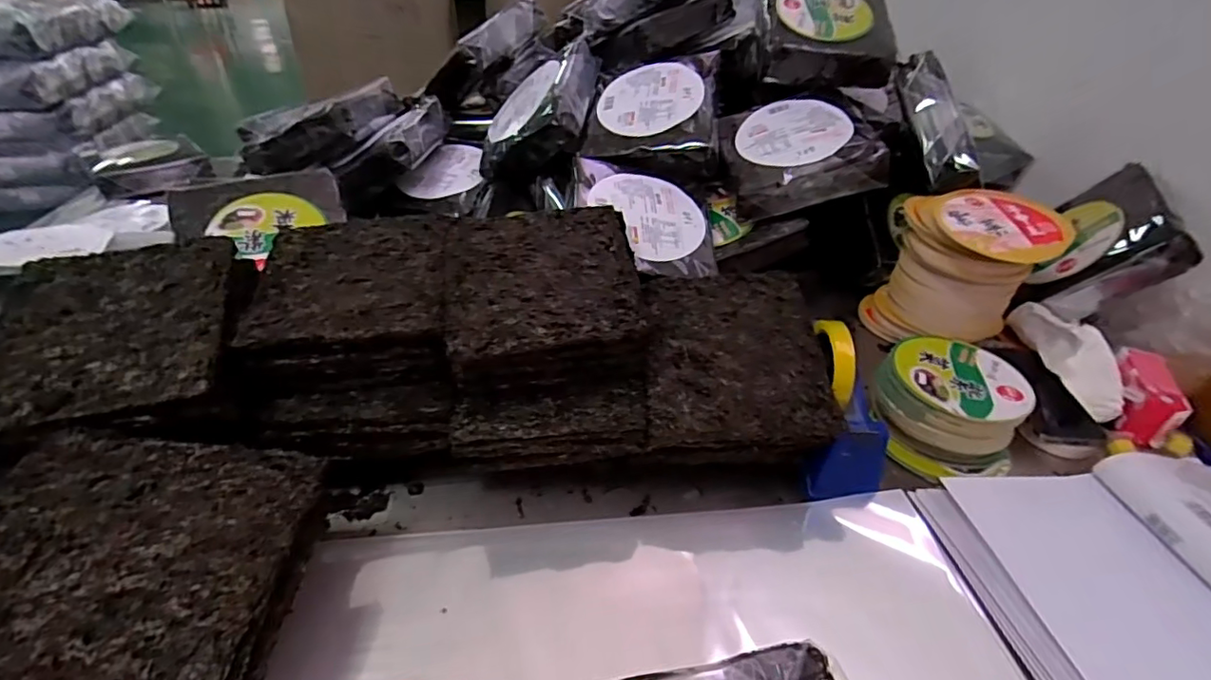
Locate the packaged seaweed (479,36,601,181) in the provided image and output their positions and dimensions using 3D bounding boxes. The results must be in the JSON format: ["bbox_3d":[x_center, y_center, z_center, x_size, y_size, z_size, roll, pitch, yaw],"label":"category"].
[{"bbox_3d":[-0.107,-0.347,0.884,0.183,0.068,0.257,-21,51,32],"label":"packaged seaweed"}]

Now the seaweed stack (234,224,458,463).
[{"bbox_3d":[-0.245,-0.010,0.586,0.173,0.138,0.217,-4,36,-8],"label":"seaweed stack"}]

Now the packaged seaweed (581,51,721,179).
[{"bbox_3d":[0.071,-0.333,0.823,0.185,0.048,0.215,2,64,15],"label":"packaged seaweed"}]

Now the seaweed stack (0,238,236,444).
[{"bbox_3d":[-0.419,-0.005,0.496,0.181,0.034,0.198,-8,52,-10],"label":"seaweed stack"}]

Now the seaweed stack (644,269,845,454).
[{"bbox_3d":[0.125,0.021,0.585,0.174,0.043,0.197,-4,54,-1],"label":"seaweed stack"}]

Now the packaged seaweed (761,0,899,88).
[{"bbox_3d":[0.322,-0.465,0.841,0.185,0.057,0.204,5,66,5],"label":"packaged seaweed"}]

